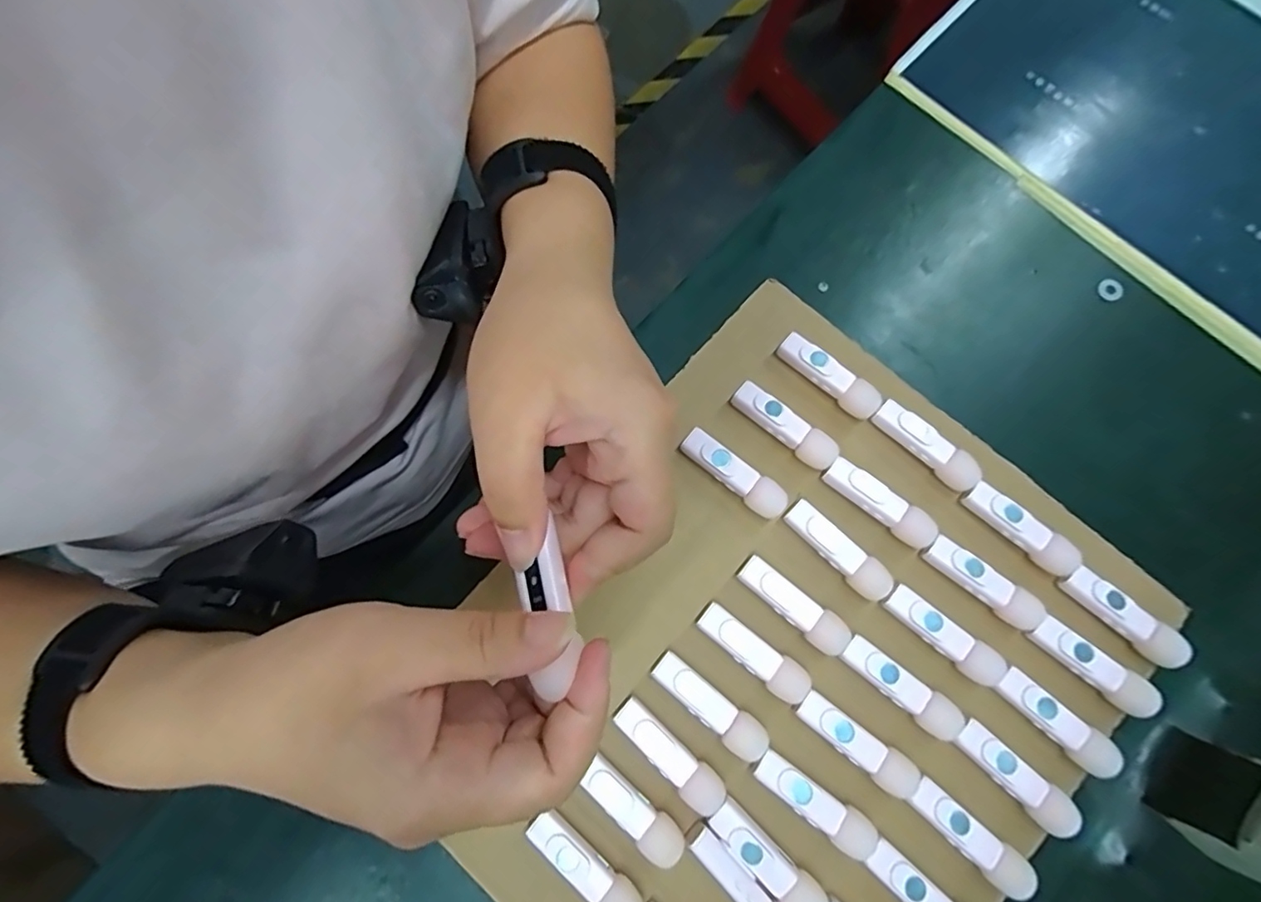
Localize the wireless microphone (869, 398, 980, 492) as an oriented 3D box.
[{"bbox_3d":[0.165,-0.003,0.328,0.064,0.018,0.016,42,80,9],"label":"wireless microphone"}]

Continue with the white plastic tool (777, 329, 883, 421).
[{"bbox_3d":[0.114,-0.043,0.338,0.065,0.017,0.016,39,79,9],"label":"white plastic tool"}]

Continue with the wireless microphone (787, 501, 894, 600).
[{"bbox_3d":[0.111,0.053,0.314,0.063,0.013,0.017,44,80,10],"label":"wireless microphone"}]

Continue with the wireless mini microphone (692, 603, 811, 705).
[{"bbox_3d":[0.063,0.104,0.302,0.063,0.010,0.018,40,79,9],"label":"wireless mini microphone"}]

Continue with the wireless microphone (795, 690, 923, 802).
[{"bbox_3d":[0.113,0.145,0.291,0.063,0.013,0.018,39,79,9],"label":"wireless microphone"}]

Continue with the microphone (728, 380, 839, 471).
[{"bbox_3d":[0.087,-0.014,0.331,0.065,0.018,0.016,41,80,9],"label":"microphone"}]

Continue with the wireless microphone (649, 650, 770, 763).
[{"bbox_3d":[0.040,0.128,0.296,0.065,0.012,0.018,39,79,9],"label":"wireless microphone"}]

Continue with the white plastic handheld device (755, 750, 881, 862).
[{"bbox_3d":[0.090,0.172,0.285,0.063,0.014,0.018,37,79,8],"label":"white plastic handheld device"}]

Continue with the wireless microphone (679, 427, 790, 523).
[{"bbox_3d":[0.057,0.013,0.324,0.064,0.015,0.018,39,79,9],"label":"wireless microphone"}]

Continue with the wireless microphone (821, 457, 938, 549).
[{"bbox_3d":[0.136,0.029,0.321,0.064,0.016,0.017,39,79,9],"label":"wireless microphone"}]

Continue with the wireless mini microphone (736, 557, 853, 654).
[{"bbox_3d":[0.085,0.082,0.307,0.064,0.012,0.018,37,79,8],"label":"wireless mini microphone"}]

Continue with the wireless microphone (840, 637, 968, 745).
[{"bbox_3d":[0.138,0.120,0.296,0.066,0.009,0.018,38,79,9],"label":"wireless microphone"}]

